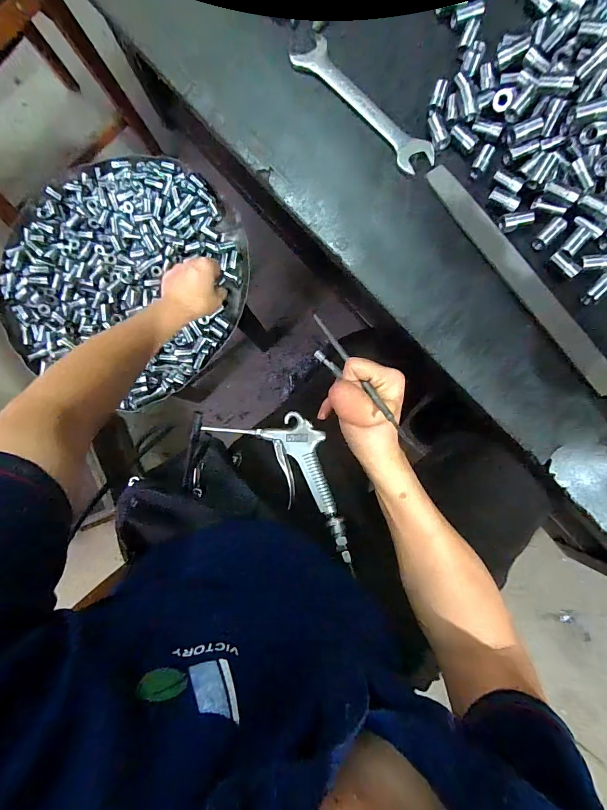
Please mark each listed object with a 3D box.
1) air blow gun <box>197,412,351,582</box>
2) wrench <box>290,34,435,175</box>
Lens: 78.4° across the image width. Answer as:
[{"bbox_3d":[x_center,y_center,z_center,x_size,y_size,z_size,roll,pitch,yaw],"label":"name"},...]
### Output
[{"bbox_3d":[0.000,0.077,0.442,0.227,0.045,0.092,41,89,5],"label":"air blow gun"},{"bbox_3d":[0.057,-0.284,0.353,0.034,0.008,0.170,-40,85,0],"label":"wrench"}]

